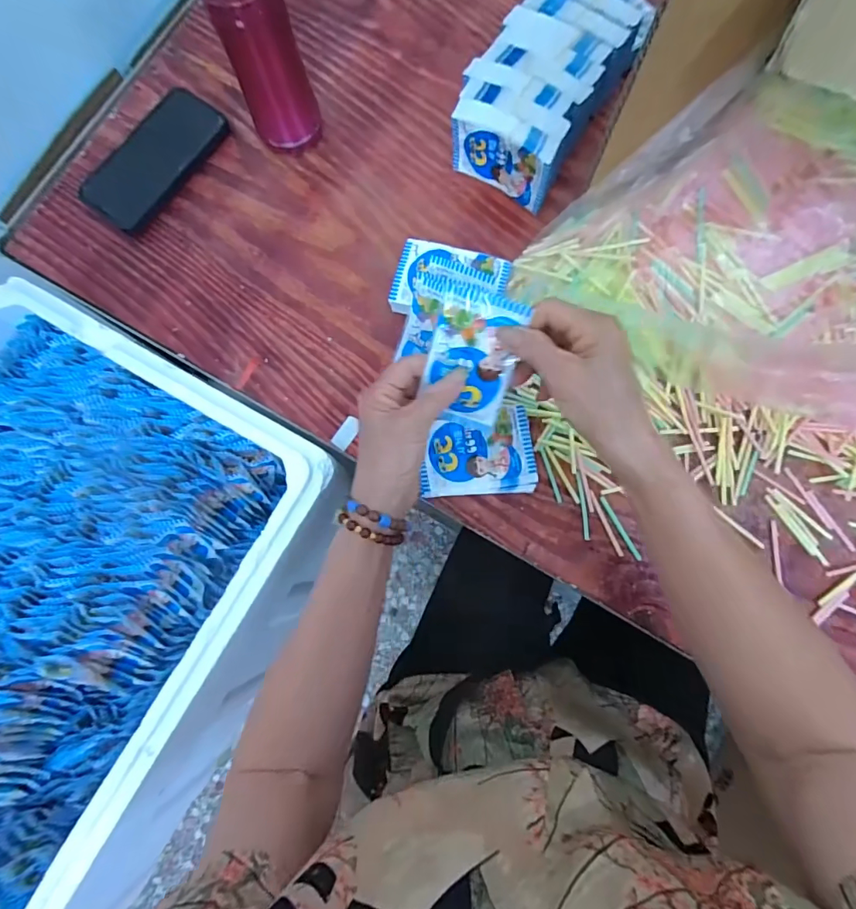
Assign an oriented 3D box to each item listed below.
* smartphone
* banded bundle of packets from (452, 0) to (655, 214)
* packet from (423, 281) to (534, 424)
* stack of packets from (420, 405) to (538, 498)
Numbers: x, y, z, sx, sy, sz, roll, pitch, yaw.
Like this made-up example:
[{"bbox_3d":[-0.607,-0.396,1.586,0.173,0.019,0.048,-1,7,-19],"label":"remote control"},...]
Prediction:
[{"bbox_3d":[-0.295,-0.319,0.503,0.087,0.013,0.163,36,85,8],"label":"smartphone"},{"bbox_3d":[0.122,-0.364,0.462,0.119,0.070,0.204,34,85,8],"label":"banded bundle of packets"},{"bbox_3d":[0.034,-0.073,0.353,0.064,0.009,0.099,13,121,2],"label":"packet"},{"bbox_3d":[0.046,-0.001,0.435,0.102,0.014,0.077,-3,81,3],"label":"stack of packets"}]

